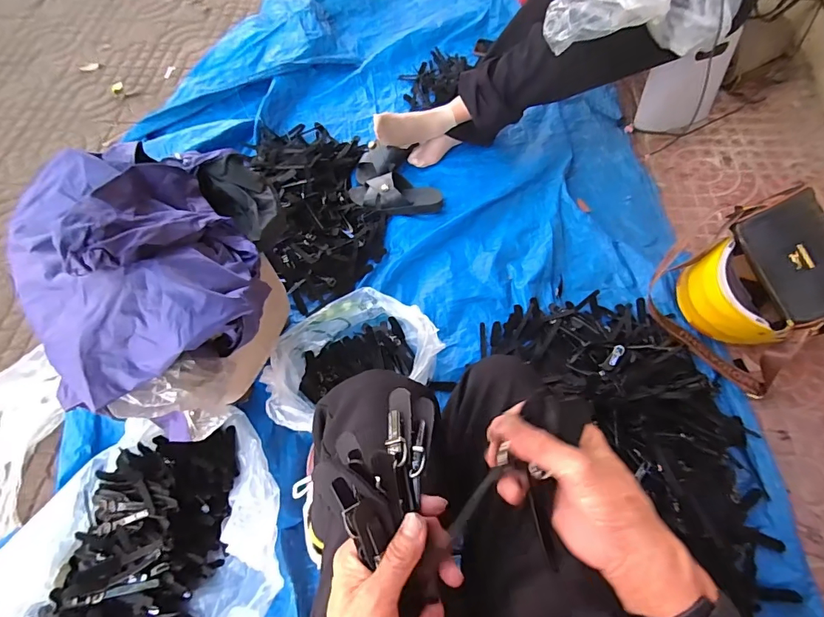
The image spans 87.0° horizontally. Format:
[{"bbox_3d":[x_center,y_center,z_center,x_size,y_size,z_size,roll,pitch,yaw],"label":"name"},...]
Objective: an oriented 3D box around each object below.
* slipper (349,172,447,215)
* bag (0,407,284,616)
[{"bbox_3d":[-0.038,-0.275,1.041,0.222,0.068,0.091,-1,62,1],"label":"slipper"},{"bbox_3d":[-0.430,0.414,0.657,0.410,0.102,0.512,41,70,20],"label":"bag"}]

